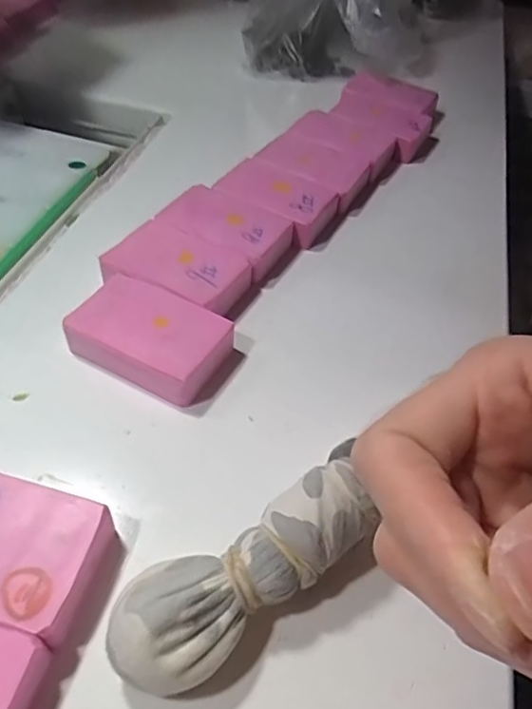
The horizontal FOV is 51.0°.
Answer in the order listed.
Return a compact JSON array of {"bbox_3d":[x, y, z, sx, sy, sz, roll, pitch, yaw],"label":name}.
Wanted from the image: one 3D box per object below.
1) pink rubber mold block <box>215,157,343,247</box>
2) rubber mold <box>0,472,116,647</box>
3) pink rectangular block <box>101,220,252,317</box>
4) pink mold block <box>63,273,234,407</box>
[{"bbox_3d":[0.006,-0.096,0.345,0.071,0.020,0.050,26,51,15],"label":"pink rubber mold block"},{"bbox_3d":[-0.093,0.067,0.193,0.072,0.020,0.044,15,49,6],"label":"rubber mold"},{"bbox_3d":[-0.045,-0.042,0.291,0.070,0.021,0.045,22,50,13],"label":"pink rectangular block"},{"bbox_3d":[-0.053,-0.008,0.260,0.073,0.022,0.046,24,50,14],"label":"pink mold block"}]

